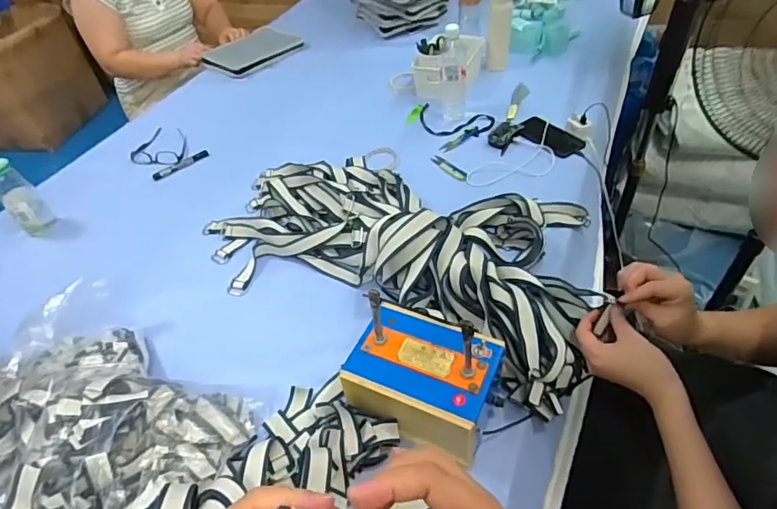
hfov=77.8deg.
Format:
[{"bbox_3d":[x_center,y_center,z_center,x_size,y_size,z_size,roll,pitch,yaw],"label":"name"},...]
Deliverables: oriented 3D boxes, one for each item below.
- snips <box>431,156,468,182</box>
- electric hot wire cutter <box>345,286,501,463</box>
[{"bbox_3d":[0.139,-0.197,1.095,0.033,0.005,0.123,-31,50,-22],"label":"snips"},{"bbox_3d":[0.042,0.139,0.613,0.179,0.165,0.131,15,49,20],"label":"electric hot wire cutter"}]

